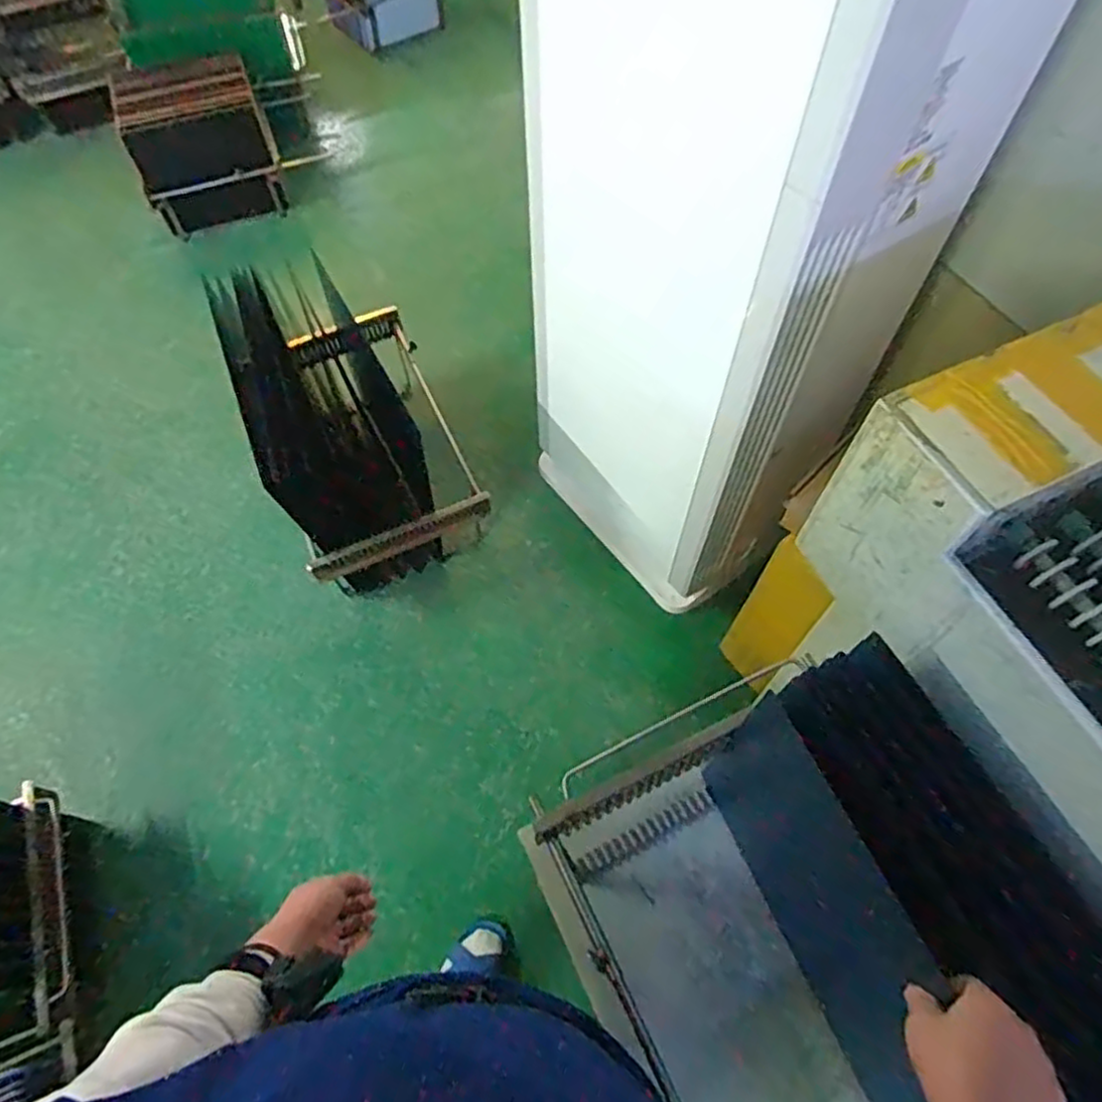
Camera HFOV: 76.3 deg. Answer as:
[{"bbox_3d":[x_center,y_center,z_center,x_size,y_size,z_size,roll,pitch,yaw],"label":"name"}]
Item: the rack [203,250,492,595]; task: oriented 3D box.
[{"bbox_3d":[-0.471,-0.311,1.710,0.417,0.543,0.703,-21,63,-11],"label":"rack"}]

